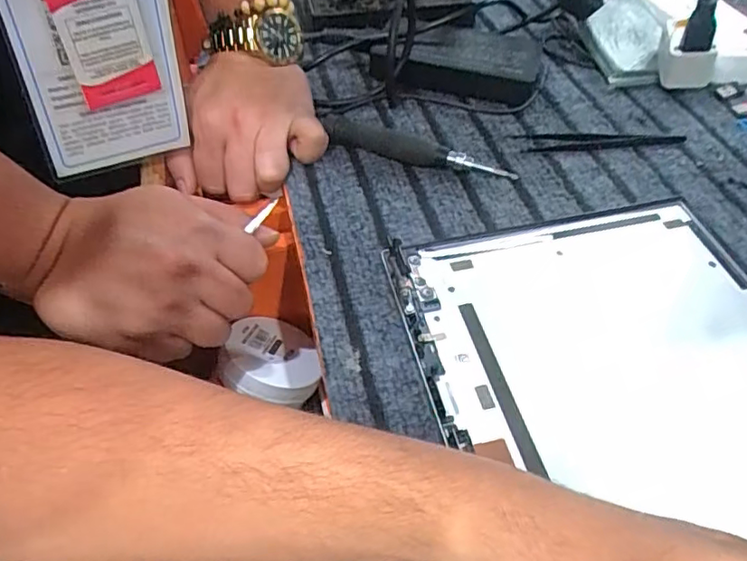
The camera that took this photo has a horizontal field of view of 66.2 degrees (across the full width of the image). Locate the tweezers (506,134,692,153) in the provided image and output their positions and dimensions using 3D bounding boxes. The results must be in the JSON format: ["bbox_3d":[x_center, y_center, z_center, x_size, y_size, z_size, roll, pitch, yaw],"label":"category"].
[{"bbox_3d":[0.174,-0.107,0.440,0.129,0.005,0.022,-2,50,-1],"label":"tweezers"}]

